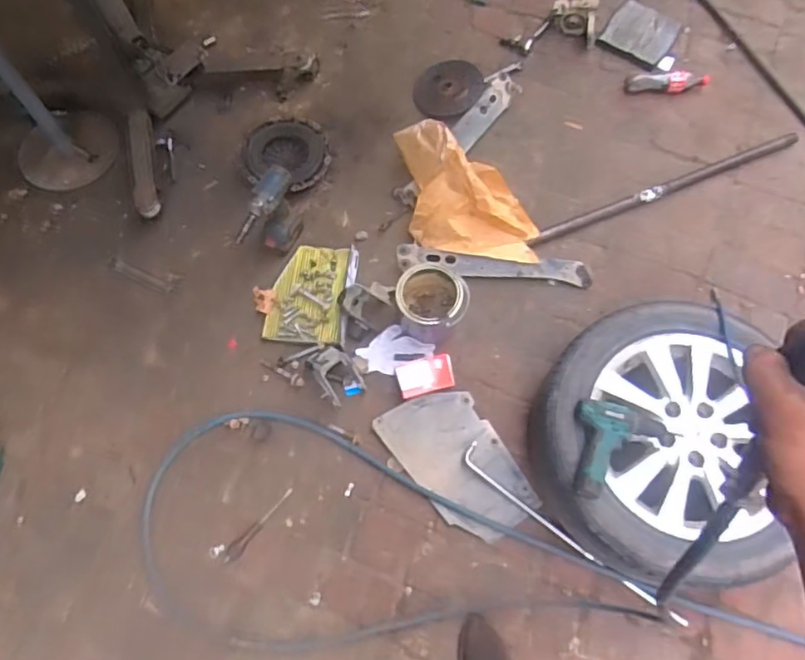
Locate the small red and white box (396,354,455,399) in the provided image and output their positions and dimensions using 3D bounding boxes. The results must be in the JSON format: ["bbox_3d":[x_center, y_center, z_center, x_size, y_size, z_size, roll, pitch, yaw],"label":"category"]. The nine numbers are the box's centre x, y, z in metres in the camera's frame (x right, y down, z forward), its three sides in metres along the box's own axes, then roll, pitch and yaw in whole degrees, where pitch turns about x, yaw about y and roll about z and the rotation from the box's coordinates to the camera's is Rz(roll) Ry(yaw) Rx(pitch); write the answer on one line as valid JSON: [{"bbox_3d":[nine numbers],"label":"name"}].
[{"bbox_3d":[0.054,0.106,1.418,0.130,0.026,0.085,-13,69,-3],"label":"small red and white box"}]

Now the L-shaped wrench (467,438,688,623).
[{"bbox_3d":[0.346,0.432,1.290,0.544,0.021,0.048,39,94,17],"label":"L-shaped wrench"}]

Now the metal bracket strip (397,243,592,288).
[{"bbox_3d":[0.222,-0.162,1.502,0.473,0.047,0.066,6,69,4],"label":"metal bracket strip"}]

